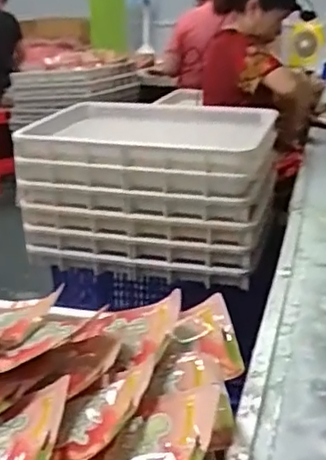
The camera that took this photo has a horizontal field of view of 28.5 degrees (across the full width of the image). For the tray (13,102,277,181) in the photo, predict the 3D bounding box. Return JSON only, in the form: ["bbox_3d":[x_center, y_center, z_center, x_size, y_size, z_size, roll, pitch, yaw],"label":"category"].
[{"bbox_3d":[-0.037,-0.268,1.819,0.667,0.093,0.565,4,21,13],"label":"tray"}]

